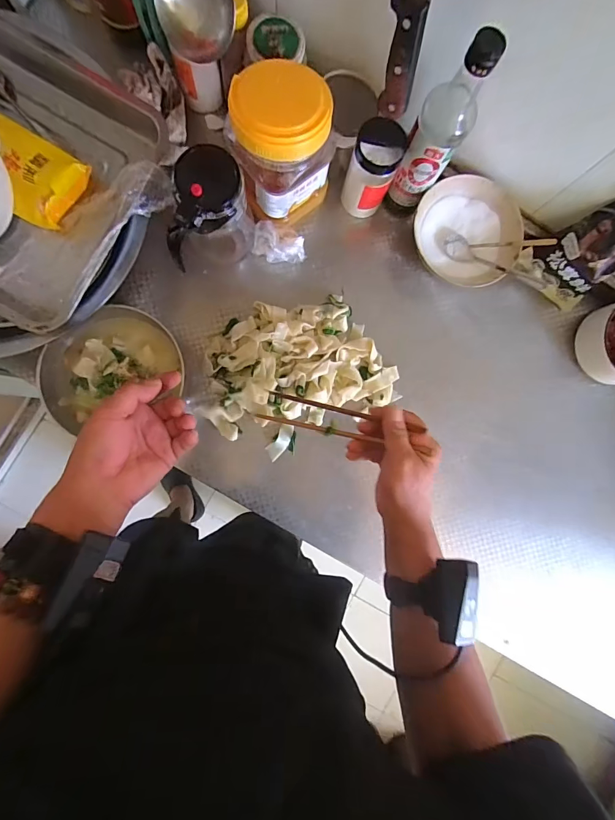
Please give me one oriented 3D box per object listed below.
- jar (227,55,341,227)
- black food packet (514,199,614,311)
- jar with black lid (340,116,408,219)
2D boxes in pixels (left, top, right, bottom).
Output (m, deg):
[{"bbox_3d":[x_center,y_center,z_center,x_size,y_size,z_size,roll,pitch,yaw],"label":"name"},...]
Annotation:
[{"bbox_3d":[-0.036,-0.328,0.488,0.116,0.158,0.101,-38,93,-4],"label":"jar"},{"bbox_3d":[0.404,-0.217,0.552,0.057,0.181,0.126,-43,93,-4],"label":"black food packet"},{"bbox_3d":[0.090,-0.334,0.528,0.061,0.119,0.073,24,88,-5],"label":"jar with black lid"}]

